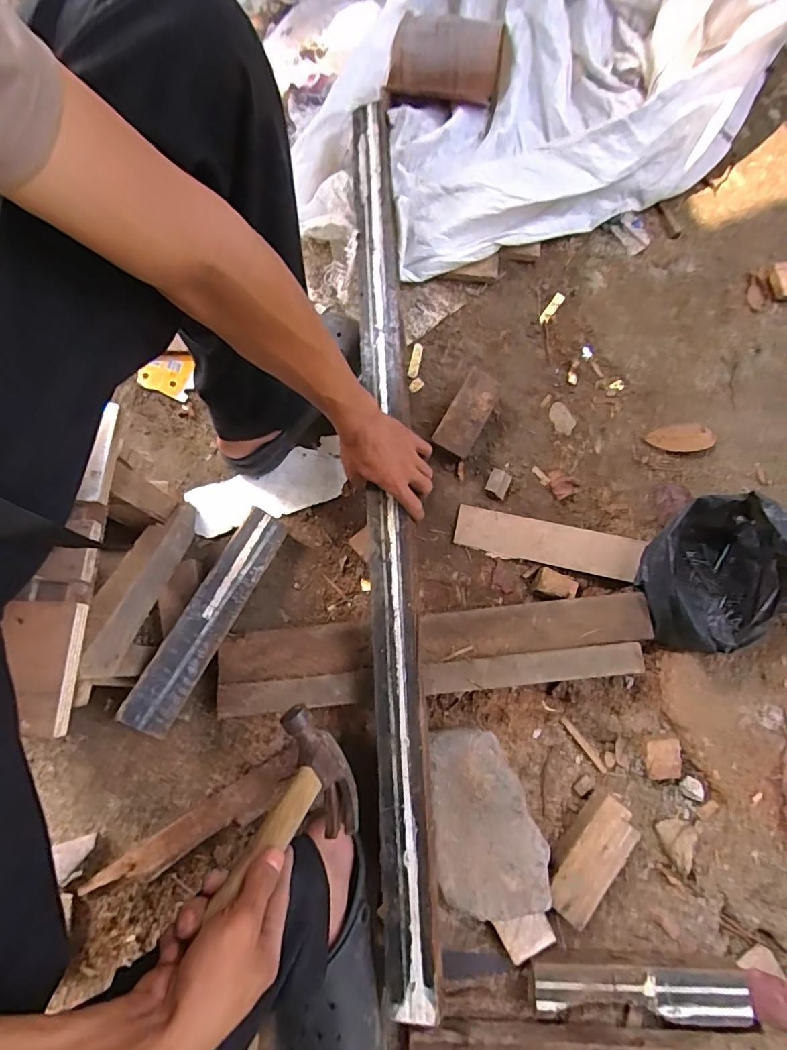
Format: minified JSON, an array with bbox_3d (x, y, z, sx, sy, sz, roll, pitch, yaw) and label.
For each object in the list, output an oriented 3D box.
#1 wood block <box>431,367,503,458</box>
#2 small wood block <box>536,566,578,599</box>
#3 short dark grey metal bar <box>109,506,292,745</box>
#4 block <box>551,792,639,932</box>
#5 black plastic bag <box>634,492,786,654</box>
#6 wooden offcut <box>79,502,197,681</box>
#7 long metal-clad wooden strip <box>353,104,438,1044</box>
[{"bbox_3d":[0.108,-0.161,0.733,0.057,0.042,0.131,29,78,5],"label":"wood block"},{"bbox_3d":[0.229,0.084,0.699,0.057,0.014,0.035,21,78,3],"label":"small wood block"},{"bbox_3d":[-0.229,0.111,0.631,0.056,0.024,0.295,24,63,4],"label":"short dark grey metal bar"},{"bbox_3d":[0.240,0.402,0.609,0.059,0.039,0.142,40,80,7],"label":"block"},{"bbox_3d":[0.418,0.059,0.644,0.183,0.116,0.176,-24,79,-6],"label":"black plastic bag"},{"bbox_3d":[-0.300,0.067,0.599,0.030,0.064,0.290,1,33,-1],"label":"wooden offcut"},{"bbox_3d":[-0.006,-0.039,0.625,0.055,0.035,1.102,-2,79,-2],"label":"long metal-clad wooden strip"}]

